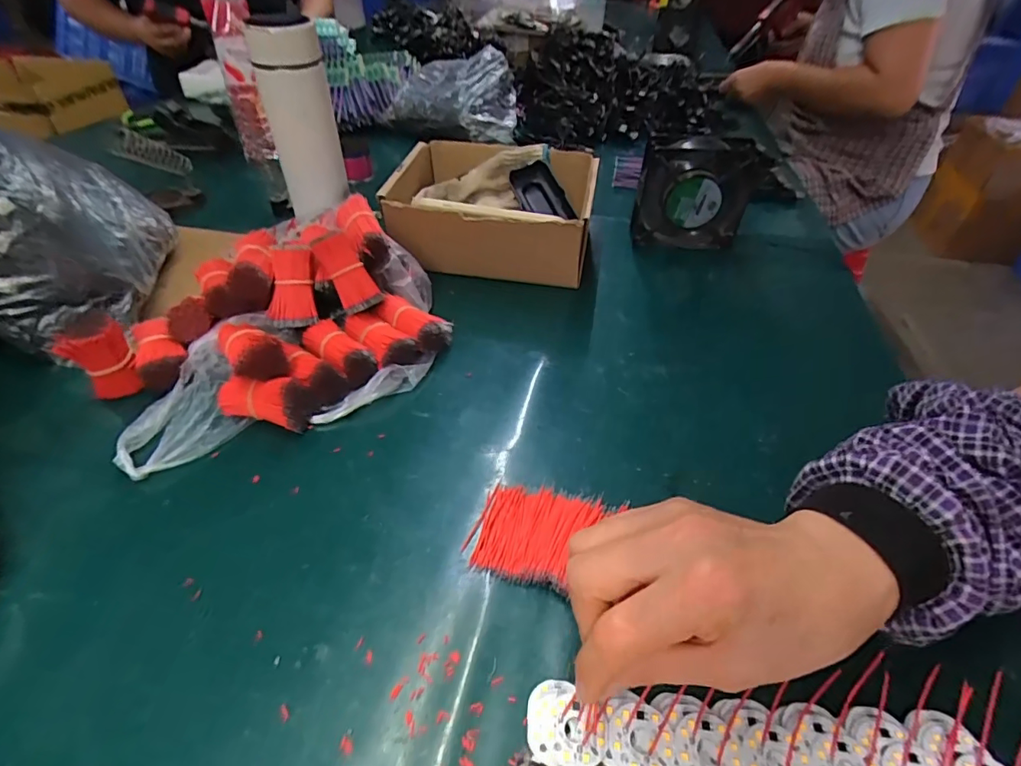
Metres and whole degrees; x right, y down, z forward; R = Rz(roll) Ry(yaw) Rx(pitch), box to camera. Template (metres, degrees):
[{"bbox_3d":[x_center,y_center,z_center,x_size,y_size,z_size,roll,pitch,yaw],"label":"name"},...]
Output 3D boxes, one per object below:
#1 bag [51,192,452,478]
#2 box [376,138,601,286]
[{"bbox_3d":[-0.208,-0.062,0.450,0.291,0.095,0.210,-23,48,-25],"label":"bag"},{"bbox_3d":[-0.017,-0.199,0.598,0.221,0.094,0.198,8,43,6],"label":"box"}]

